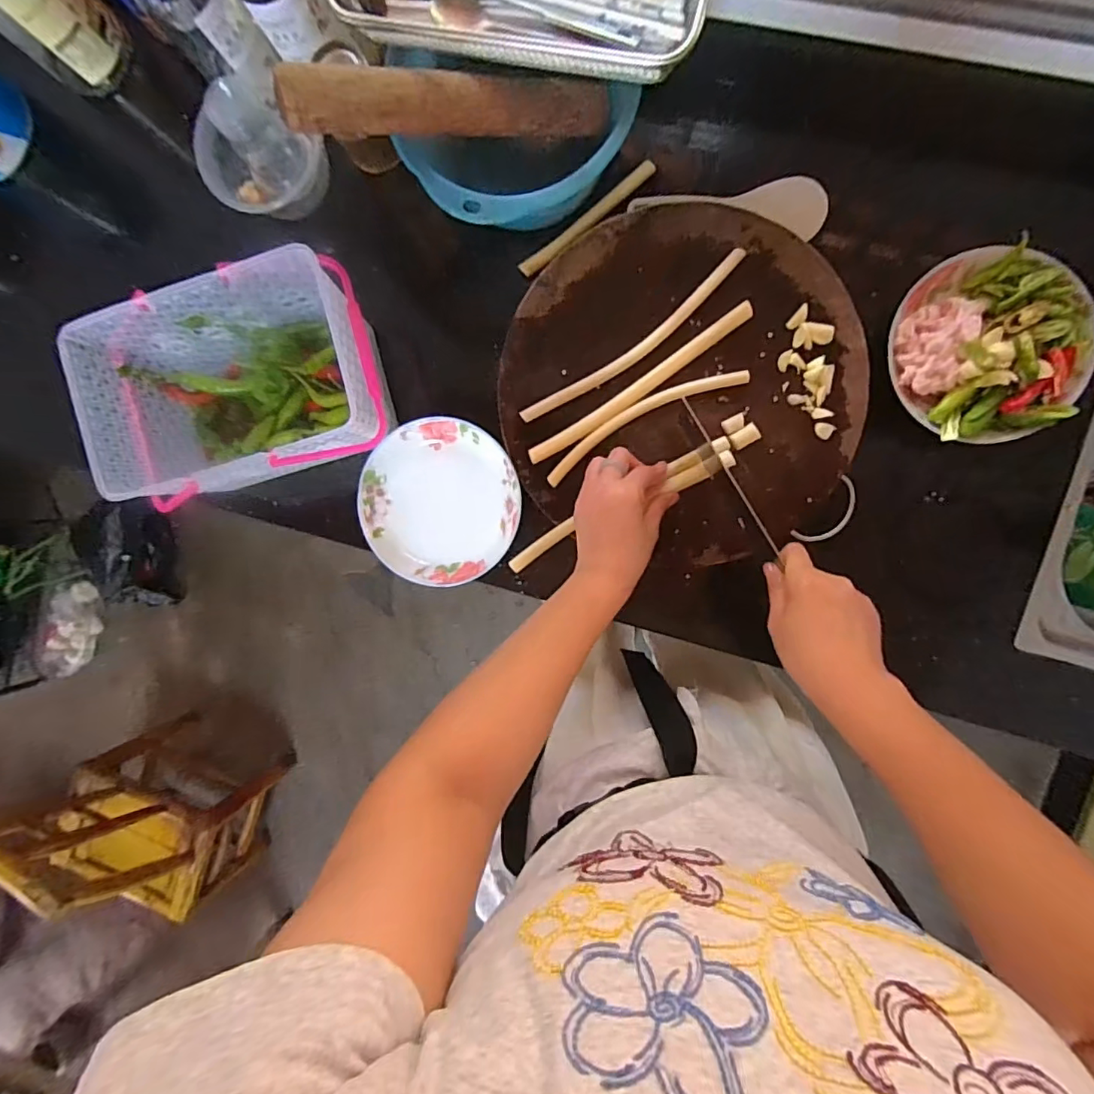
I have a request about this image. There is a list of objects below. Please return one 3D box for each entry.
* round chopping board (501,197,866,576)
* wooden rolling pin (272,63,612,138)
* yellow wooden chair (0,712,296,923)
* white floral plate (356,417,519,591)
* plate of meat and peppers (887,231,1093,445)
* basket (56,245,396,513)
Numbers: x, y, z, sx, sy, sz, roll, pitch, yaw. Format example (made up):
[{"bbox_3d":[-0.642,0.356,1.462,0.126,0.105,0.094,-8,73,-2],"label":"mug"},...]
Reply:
[{"bbox_3d":[0.127,-0.156,0.530,0.337,0.032,0.338,0,93,7],"label":"round chopping board"},{"bbox_3d":[-0.073,-0.387,0.469,0.301,0.040,0.034,-19,91,-24],"label":"wooden rolling pin"},{"bbox_3d":[-0.958,0.616,1.201,0.419,0.734,0.408,23,96,5],"label":"yellow wooden chair"},{"bbox_3d":[-0.115,-0.050,0.578,0.168,0.026,0.174,0,93,7],"label":"white floral plate"},{"bbox_3d":[0.414,-0.188,0.490,0.159,0.046,0.173,0,93,7],"label":"plate of meat and peppers"},{"bbox_3d":[-0.304,-0.157,0.545,0.269,0.125,0.182,-11,92,7],"label":"basket"}]

